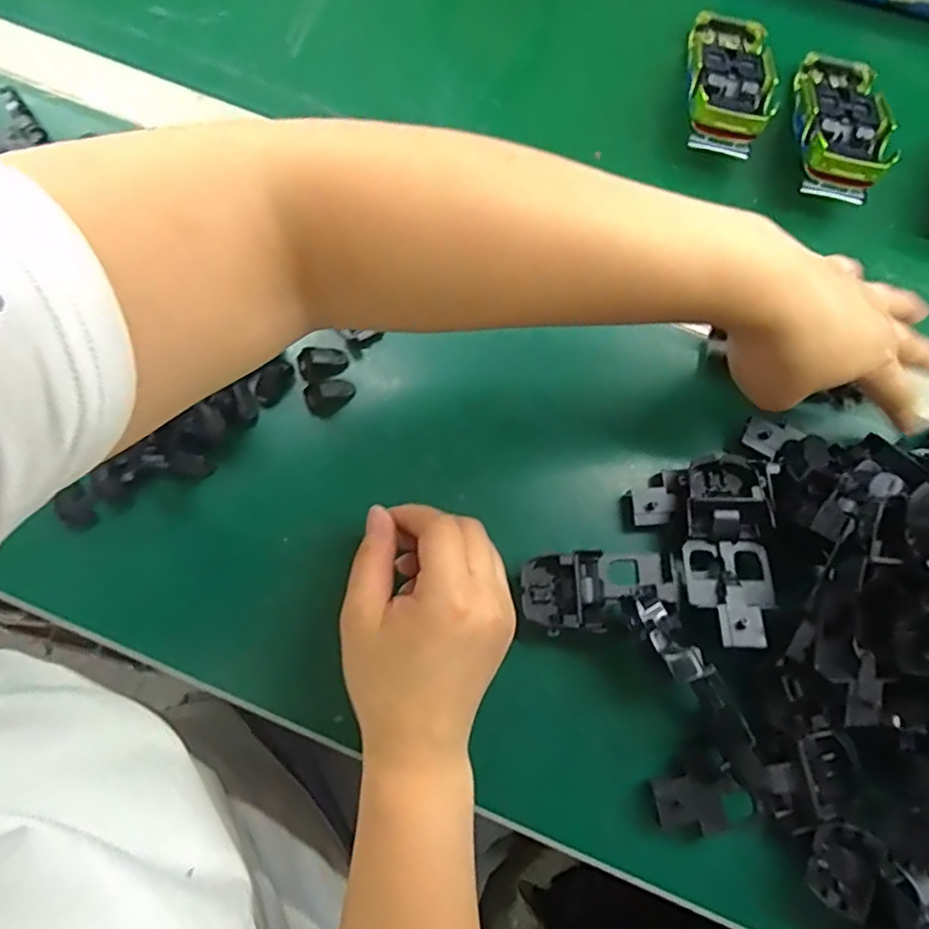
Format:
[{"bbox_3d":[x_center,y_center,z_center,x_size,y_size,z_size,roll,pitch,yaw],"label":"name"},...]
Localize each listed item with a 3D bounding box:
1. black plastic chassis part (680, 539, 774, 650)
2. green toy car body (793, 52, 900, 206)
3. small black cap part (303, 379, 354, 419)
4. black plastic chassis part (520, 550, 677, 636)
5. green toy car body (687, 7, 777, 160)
[{"bbox_3d":[0.138,0.067,0.312,0.043,0.014,0.058,3,51,5],"label":"black plastic chassis part"},{"bbox_3d":[0.254,-0.236,0.411,0.056,0.026,0.131,13,64,4],"label":"green toy car body"},{"bbox_3d":[-0.079,-0.040,0.353,0.028,0.016,0.016,-15,75,-6],"label":"small black cap part"},{"bbox_3d":[0.071,0.067,0.324,0.080,0.022,0.040,-6,74,-4],"label":"black plastic chassis part"},{"bbox_3d":[0.183,-0.271,0.421,0.055,0.029,0.129,12,63,4],"label":"green toy car body"}]

